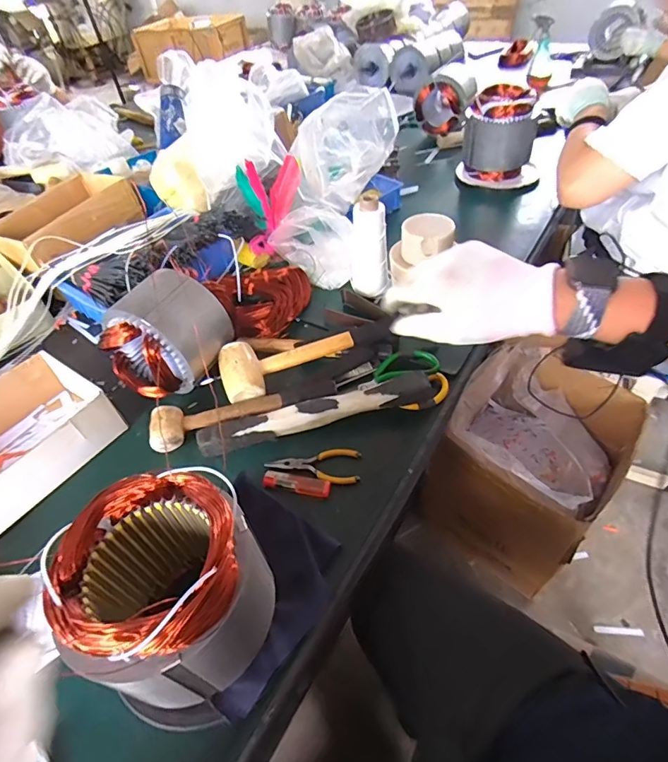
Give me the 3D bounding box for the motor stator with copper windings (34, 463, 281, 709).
[{"bbox_3d":[-0.132,0.187,0.389,0.140,0.174,0.139,-20,49,-12],"label":"motor stator with copper windings"}]

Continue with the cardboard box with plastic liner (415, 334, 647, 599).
[{"bbox_3d":[0.466,0.203,1.084,0.381,0.454,0.360,-38,55,-25],"label":"cardboard box with plastic liner"}]

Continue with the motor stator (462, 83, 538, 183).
[{"bbox_3d":[0.386,-0.569,1.021,0.149,0.172,0.149,12,50,16],"label":"motor stator"}]

